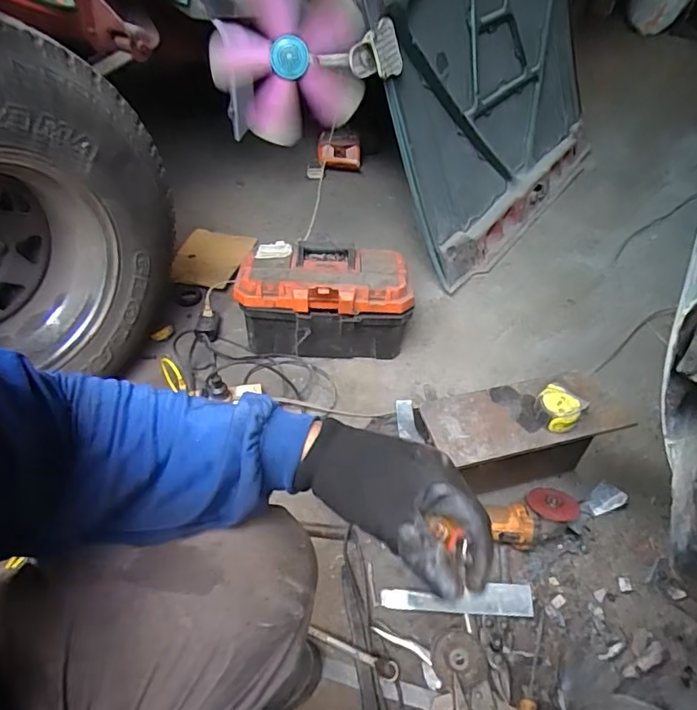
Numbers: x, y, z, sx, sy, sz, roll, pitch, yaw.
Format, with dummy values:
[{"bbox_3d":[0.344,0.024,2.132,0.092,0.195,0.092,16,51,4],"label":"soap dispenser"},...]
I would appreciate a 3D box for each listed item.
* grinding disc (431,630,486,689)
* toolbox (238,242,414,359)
[{"bbox_3d":[0.165,0.455,0.807,0.076,0.010,0.074,-1,56,1],"label":"grinding disc"},{"bbox_3d":[-0.058,-0.112,1.265,0.379,0.224,0.202,-2,44,-5],"label":"toolbox"}]

